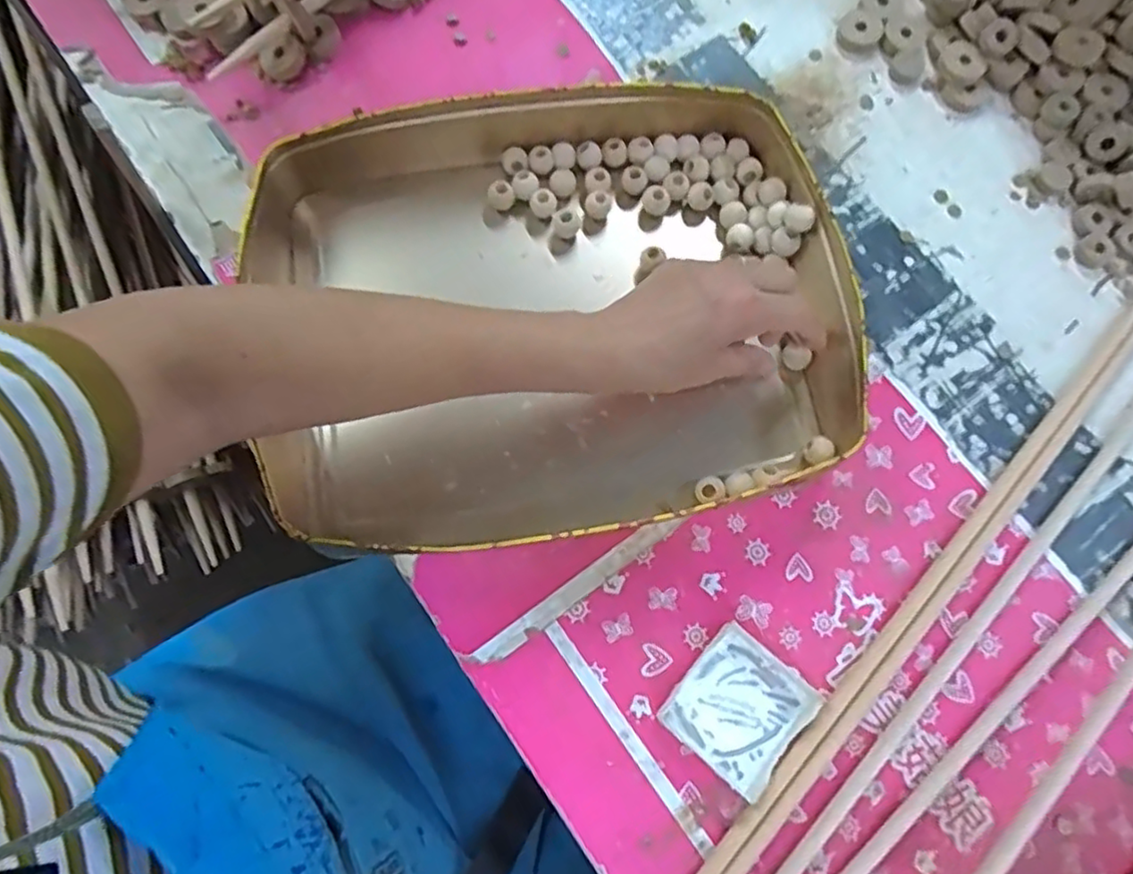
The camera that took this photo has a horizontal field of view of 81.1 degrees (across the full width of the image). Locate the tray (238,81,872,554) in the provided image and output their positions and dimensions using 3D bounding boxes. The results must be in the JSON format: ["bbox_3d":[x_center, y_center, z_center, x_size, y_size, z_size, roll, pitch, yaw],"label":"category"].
[{"bbox_3d":[-0.010,-0.084,0.442,0.379,0.060,0.289,-9,76,-3],"label":"tray"}]

